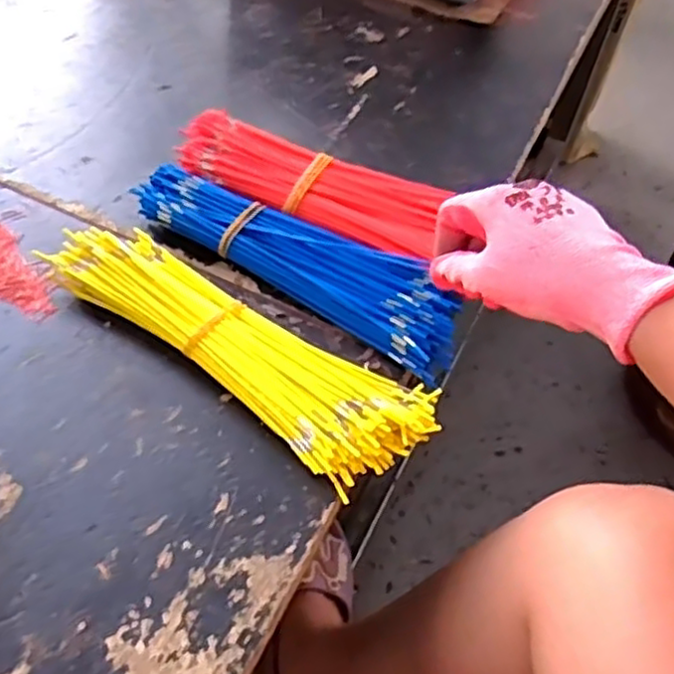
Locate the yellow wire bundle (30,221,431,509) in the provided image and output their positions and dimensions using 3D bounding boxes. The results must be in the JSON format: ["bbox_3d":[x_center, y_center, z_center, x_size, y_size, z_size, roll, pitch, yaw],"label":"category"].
[{"bbox_3d":[-0.068,0.003,0.449,0.262,0.030,0.077,28,55,16],"label":"yellow wire bundle"}]

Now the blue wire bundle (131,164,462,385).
[{"bbox_3d":[-0.025,-0.056,0.502,0.249,0.030,0.066,29,55,17],"label":"blue wire bundle"}]

